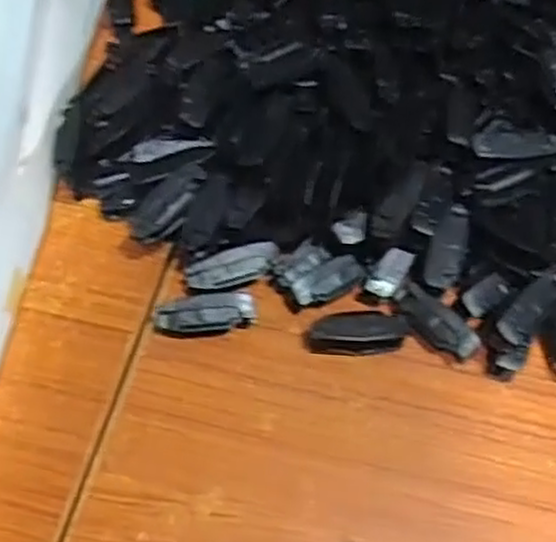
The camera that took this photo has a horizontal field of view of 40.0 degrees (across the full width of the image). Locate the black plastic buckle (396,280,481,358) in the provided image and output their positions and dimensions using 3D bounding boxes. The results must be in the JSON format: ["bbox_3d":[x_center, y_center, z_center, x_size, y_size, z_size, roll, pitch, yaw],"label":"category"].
[{"bbox_3d":[0.079,0.027,0.383,0.046,0.013,0.019,34,64,17],"label":"black plastic buckle"}]

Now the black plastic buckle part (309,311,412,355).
[{"bbox_3d":[0.040,0.030,0.382,0.048,0.013,0.016,2,59,-1],"label":"black plastic buckle part"}]

